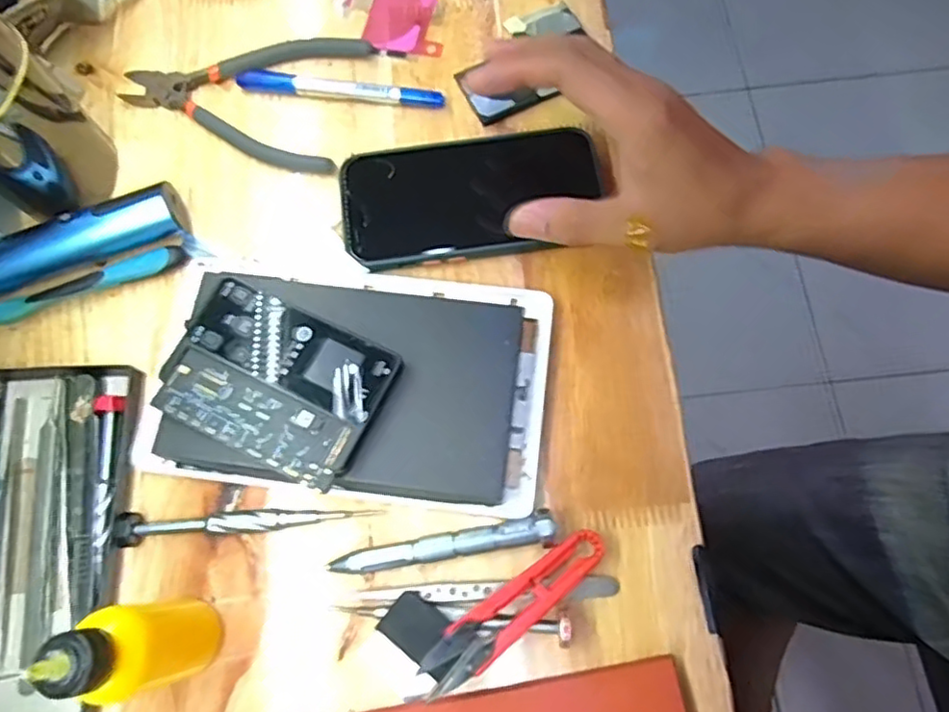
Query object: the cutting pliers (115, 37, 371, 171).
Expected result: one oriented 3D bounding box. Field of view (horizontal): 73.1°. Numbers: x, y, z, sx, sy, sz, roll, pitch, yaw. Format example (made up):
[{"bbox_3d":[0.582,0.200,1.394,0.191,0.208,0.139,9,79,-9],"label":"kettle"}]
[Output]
[{"bbox_3d":[-0.150,-0.167,0.405,0.147,0.011,0.095,10,72,4],"label":"cutting pliers"}]

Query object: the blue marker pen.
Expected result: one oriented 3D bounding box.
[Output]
[{"bbox_3d":[-0.085,-0.169,0.405,0.131,0.008,0.014,6,72,3],"label":"blue marker pen"}]

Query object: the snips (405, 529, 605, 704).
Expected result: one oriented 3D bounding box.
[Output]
[{"bbox_3d":[0.015,0.118,0.293,0.110,0.016,0.022,-36,75,-10],"label":"snips"}]

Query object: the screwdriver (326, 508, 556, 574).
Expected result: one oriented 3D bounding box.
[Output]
[{"bbox_3d":[-0.015,0.091,0.305,0.106,0.016,0.014,-12,72,-3],"label":"screwdriver"}]

